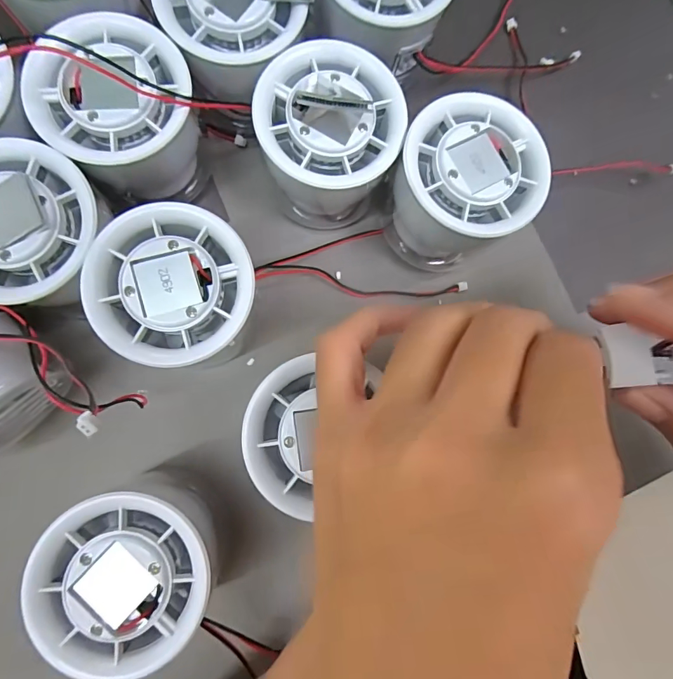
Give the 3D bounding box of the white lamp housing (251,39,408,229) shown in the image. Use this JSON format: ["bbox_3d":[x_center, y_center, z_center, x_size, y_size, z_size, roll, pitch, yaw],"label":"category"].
[{"bbox_3d":[-0.003,-0.081,0.185,0.055,0.054,0.057,0,83,-4],"label":"white lamp housing"}]

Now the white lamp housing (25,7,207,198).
[{"bbox_3d":[-0.083,-0.087,0.174,0.054,0.055,0.055,0,83,-4],"label":"white lamp housing"}]

